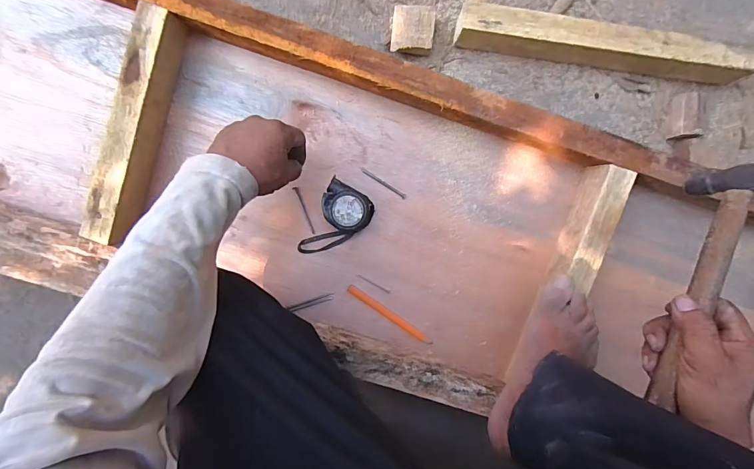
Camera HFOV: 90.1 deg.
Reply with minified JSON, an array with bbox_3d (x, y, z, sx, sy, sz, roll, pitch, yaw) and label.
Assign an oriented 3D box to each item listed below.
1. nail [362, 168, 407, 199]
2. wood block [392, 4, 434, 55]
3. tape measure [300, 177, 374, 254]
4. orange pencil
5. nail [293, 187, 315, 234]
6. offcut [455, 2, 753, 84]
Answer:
[{"bbox_3d":[0.010,-0.073,0.534,0.073,0.004,0.007,33,94,-5],"label":"nail"},{"bbox_3d":[0.052,-0.294,0.547,0.063,0.036,0.059,4,96,-3],"label":"wood block"},{"bbox_3d":[-0.054,-0.012,0.517,0.071,0.045,0.110,30,94,-5],"label":"tape measure"},{"bbox_3d":[0.019,0.119,0.555,0.144,0.009,0.011,35,94,-5],"label":"orange pencil"},{"bbox_3d":[-0.101,-0.034,0.534,0.007,0.005,0.070,-22,96,0],"label":"nail"},{"bbox_3d":[0.324,-0.267,0.541,0.419,0.070,0.044,8,96,-3],"label":"offcut"}]

